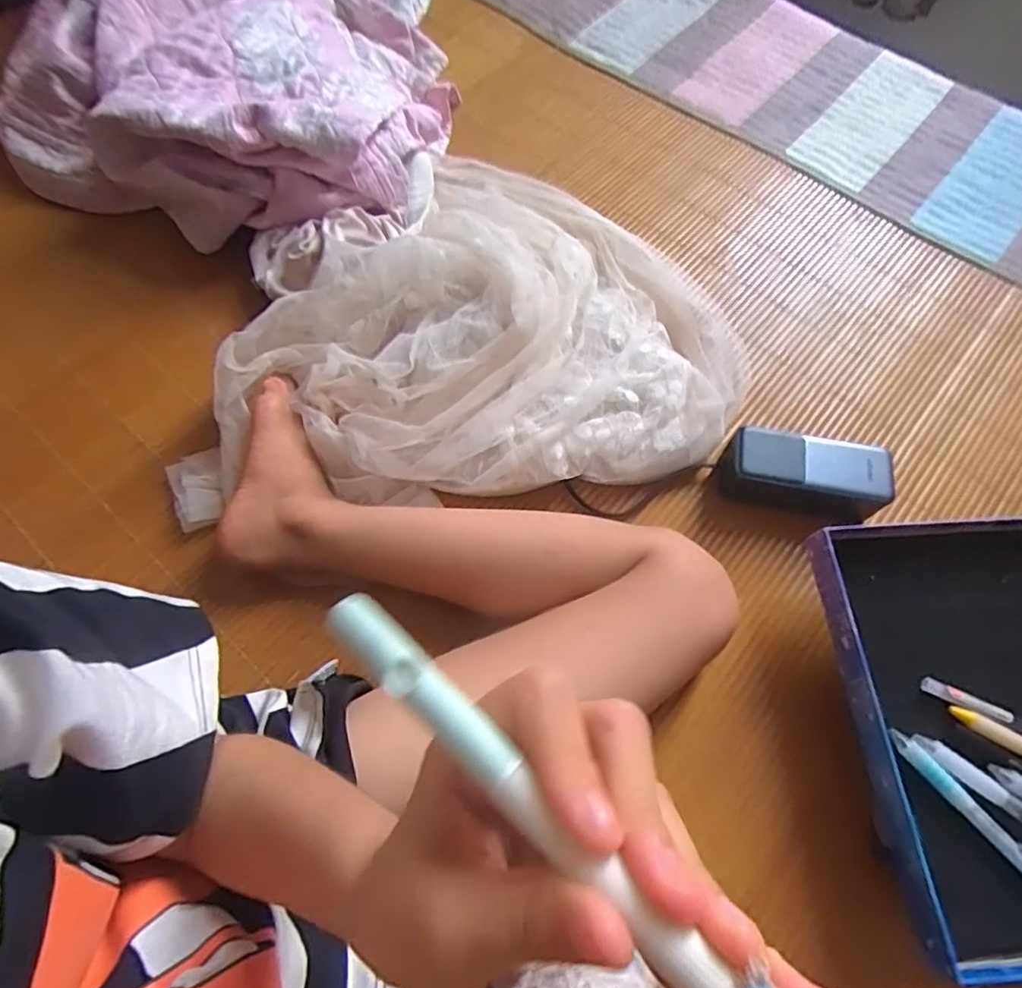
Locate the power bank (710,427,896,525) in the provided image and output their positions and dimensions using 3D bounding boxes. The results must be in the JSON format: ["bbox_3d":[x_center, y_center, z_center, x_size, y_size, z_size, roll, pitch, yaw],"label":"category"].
[{"bbox_3d":[0.251,-0.016,0.513,0.133,0.052,0.056,14,67,6],"label":"power bank"}]

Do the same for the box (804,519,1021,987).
[{"bbox_3d":[0.338,0.152,0.393,0.209,0.024,0.273,-4,66,-2],"label":"box"}]

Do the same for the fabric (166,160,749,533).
[{"bbox_3d":[-0.035,-0.187,0.565,0.505,0.076,0.398,-5,66,-3],"label":"fabric"}]

